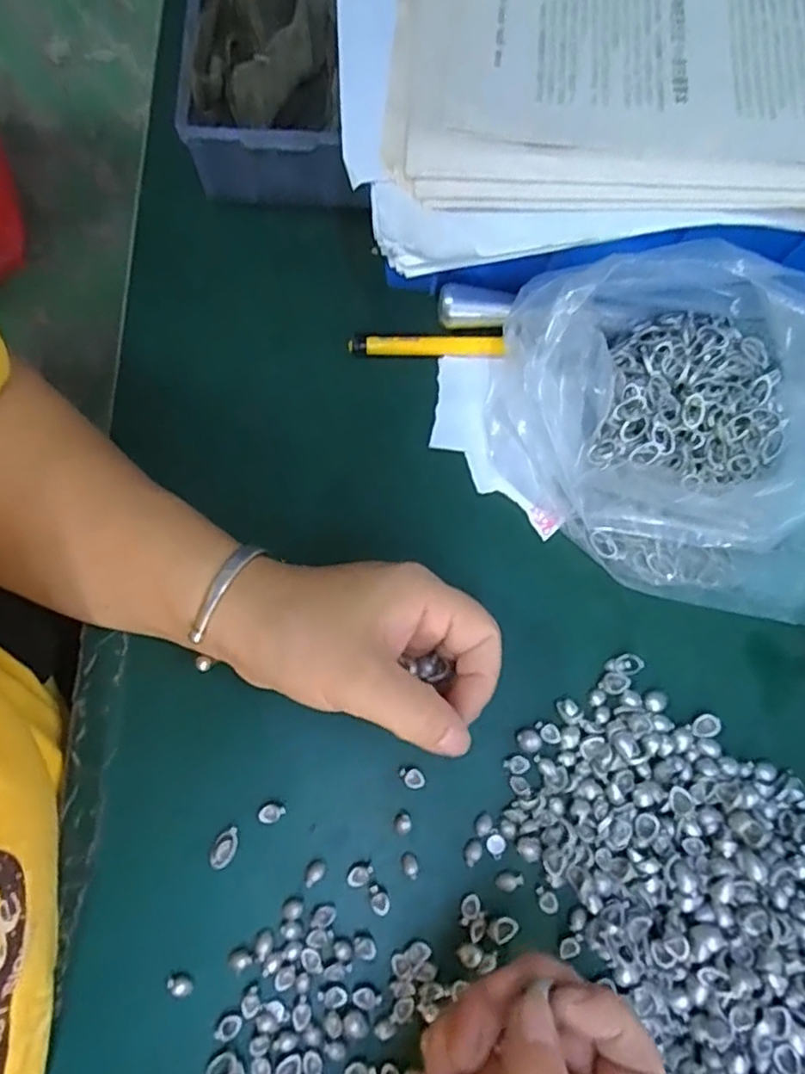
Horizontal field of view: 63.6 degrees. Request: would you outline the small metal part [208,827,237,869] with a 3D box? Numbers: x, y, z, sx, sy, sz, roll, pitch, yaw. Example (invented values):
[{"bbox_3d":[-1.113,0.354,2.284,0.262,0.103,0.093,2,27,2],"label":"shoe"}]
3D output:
[{"bbox_3d":[-0.078,0.136,0.284,0.010,0.004,0.018,26,77,3],"label":"small metal part"}]

